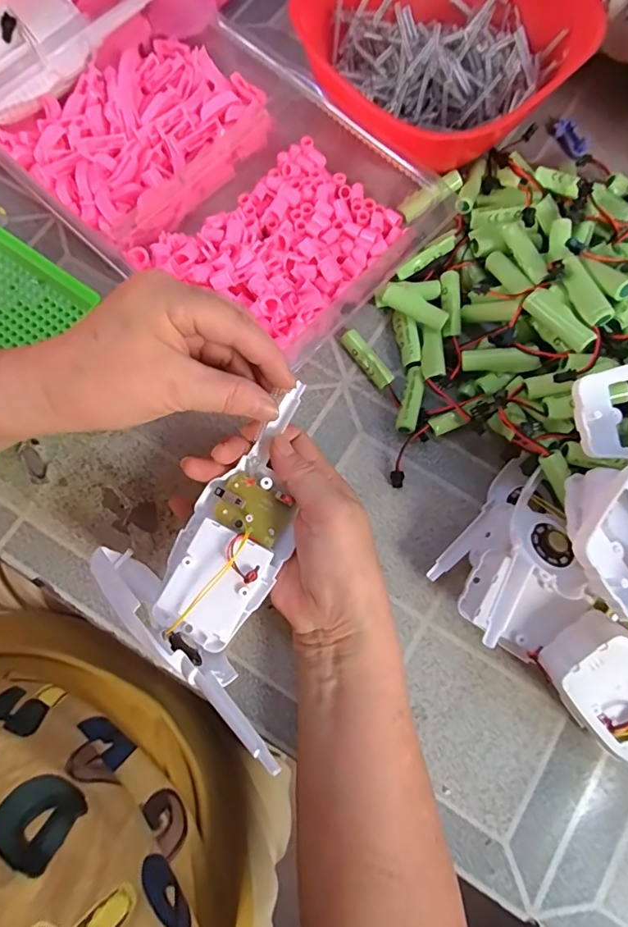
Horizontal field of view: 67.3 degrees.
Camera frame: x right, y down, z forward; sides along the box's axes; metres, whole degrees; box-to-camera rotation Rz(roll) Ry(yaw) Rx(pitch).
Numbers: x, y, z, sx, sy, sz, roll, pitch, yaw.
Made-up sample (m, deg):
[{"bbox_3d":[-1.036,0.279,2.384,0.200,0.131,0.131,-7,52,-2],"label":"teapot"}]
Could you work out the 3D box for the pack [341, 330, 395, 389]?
[{"bbox_3d":[0.040,-0.079,0.359,0.014,0.015,0.051,-35,80,-8],"label":"pack"}]

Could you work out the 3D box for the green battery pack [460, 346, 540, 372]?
[{"bbox_3d":[0.130,-0.073,0.330,0.050,0.009,0.014,6,77,21],"label":"green battery pack"}]

